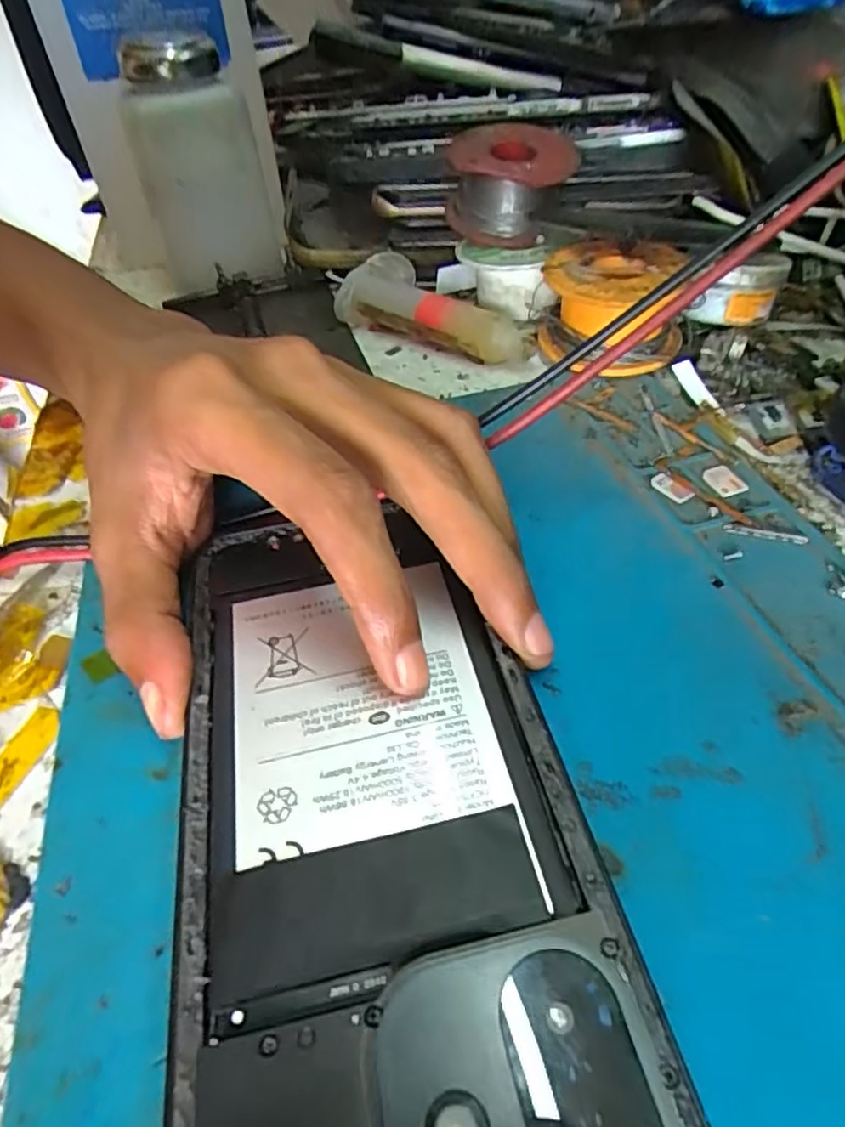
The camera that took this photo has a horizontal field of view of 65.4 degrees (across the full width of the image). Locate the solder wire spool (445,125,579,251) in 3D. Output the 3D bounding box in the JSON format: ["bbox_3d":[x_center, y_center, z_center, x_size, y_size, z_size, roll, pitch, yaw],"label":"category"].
[{"bbox_3d":[0.035,-0.159,0.275,0.045,0.035,0.050,19,51,24],"label":"solder wire spool"}]

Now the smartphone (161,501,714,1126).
[{"bbox_3d":[-0.009,0.044,0.128,0.077,0.004,0.155,-11,46,-5],"label":"smartphone"}]

